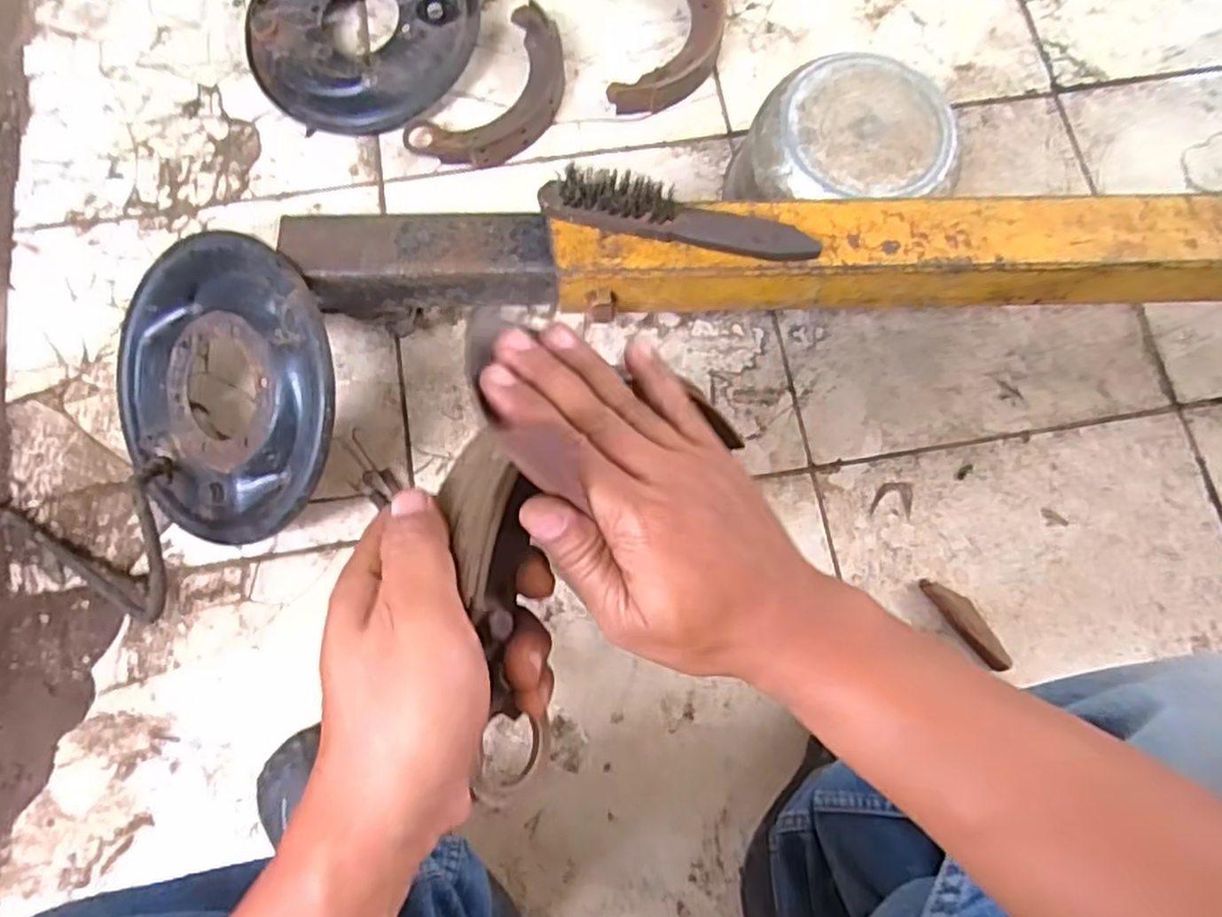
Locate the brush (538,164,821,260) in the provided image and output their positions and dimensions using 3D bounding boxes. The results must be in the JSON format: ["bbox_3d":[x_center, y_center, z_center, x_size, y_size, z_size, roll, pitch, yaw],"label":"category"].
[{"bbox_3d":[0.057,-0.201,0.581,0.228,0.040,0.033,9,76,1],"label":"brush"}]

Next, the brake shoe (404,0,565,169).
[{"bbox_3d":[-0.127,-0.411,0.807,0.120,0.032,0.219,40,80,7],"label":"brake shoe"}]

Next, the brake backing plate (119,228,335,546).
[{"bbox_3d":[-0.345,-0.063,0.638,0.267,0.033,0.260,2,96,25],"label":"brake backing plate"}]

